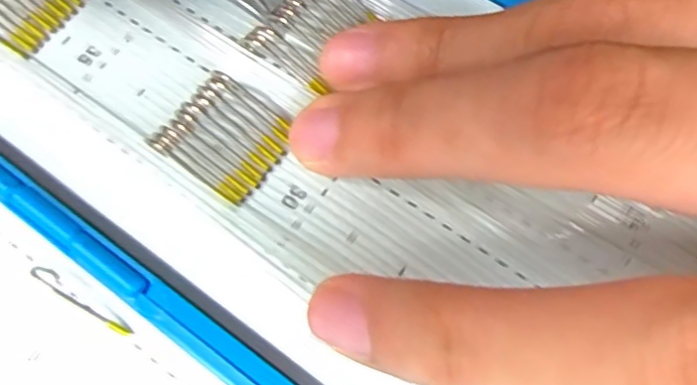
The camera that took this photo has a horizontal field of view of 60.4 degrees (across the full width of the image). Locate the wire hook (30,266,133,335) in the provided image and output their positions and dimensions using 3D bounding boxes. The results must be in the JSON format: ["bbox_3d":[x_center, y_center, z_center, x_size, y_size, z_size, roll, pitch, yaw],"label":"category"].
[{"bbox_3d":[-0.045,0.017,0.098,0.021,0.004,0.004,30,73,12],"label":"wire hook"}]

